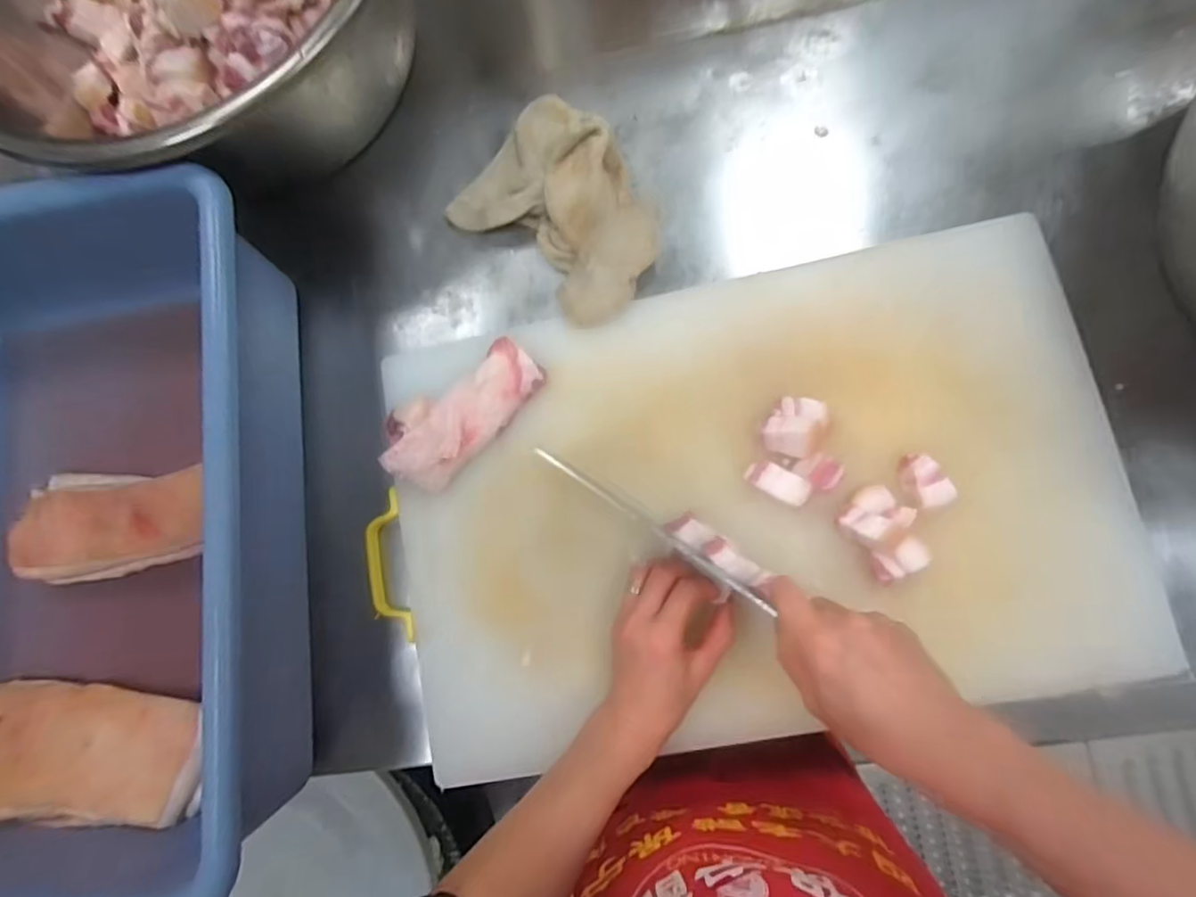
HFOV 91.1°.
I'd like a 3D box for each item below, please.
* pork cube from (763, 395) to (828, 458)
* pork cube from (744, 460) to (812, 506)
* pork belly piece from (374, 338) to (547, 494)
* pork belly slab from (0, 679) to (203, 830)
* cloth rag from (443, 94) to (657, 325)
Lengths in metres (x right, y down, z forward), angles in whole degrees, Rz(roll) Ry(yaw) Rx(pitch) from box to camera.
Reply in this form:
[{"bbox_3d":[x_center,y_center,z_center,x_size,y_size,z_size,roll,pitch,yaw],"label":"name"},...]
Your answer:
[{"bbox_3d":[0.147,-0.017,0.443,0.037,0.032,0.048,27,86,7],"label":"pork cube"},{"bbox_3d":[0.135,0.026,0.439,0.047,0.019,0.022,27,86,21],"label":"pork cube"},{"bbox_3d":[-0.114,-0.033,0.475,0.071,0.031,0.139,43,88,8],"label":"pork belly piece"},{"bbox_3d":[-0.409,0.240,0.465,0.215,0.040,0.096,-2,83,5],"label":"pork belly slab"},{"bbox_3d":[-0.027,-0.207,0.504,0.192,0.053,0.136,42,88,8],"label":"cloth rag"}]

